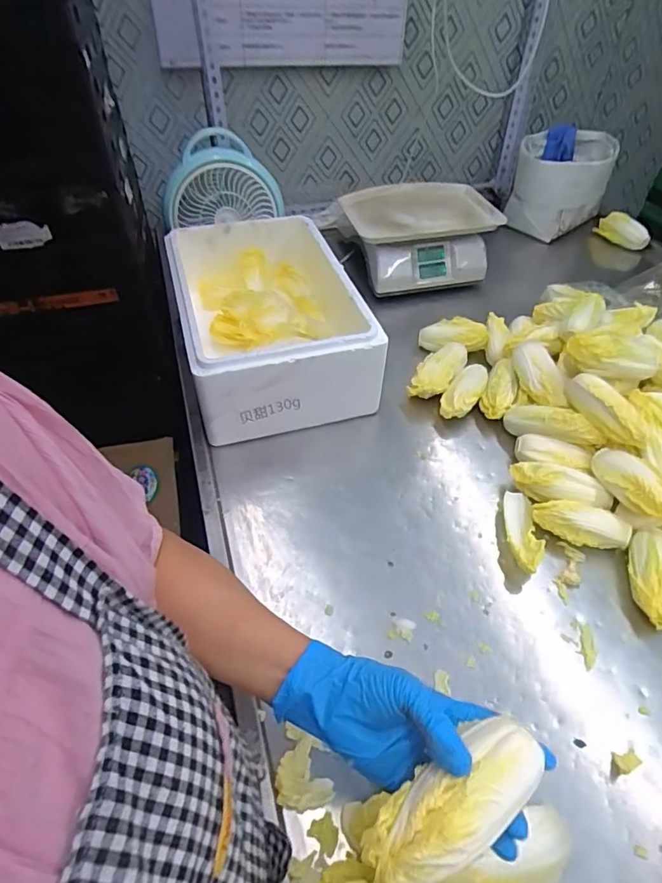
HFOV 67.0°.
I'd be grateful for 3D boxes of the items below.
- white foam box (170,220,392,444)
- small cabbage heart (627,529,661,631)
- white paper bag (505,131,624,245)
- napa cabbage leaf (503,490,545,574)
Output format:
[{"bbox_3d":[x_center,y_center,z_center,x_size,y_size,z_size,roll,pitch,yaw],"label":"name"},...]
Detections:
[{"bbox_3d":[-0.086,-0.205,0.832,0.304,0.151,0.403,-12,49,-11],"label":"white foam box"},{"bbox_3d":[0.371,0.156,0.580,0.050,0.046,0.115,19,50,17],"label":"small cabbage heart"},{"bbox_3d":[0.539,-0.613,1.187,0.205,0.157,0.232,19,50,17],"label":"white paper bag"},{"bbox_3d":[0.241,0.116,0.627,0.042,0.025,0.115,7,48,6],"label":"napa cabbage leaf"}]

